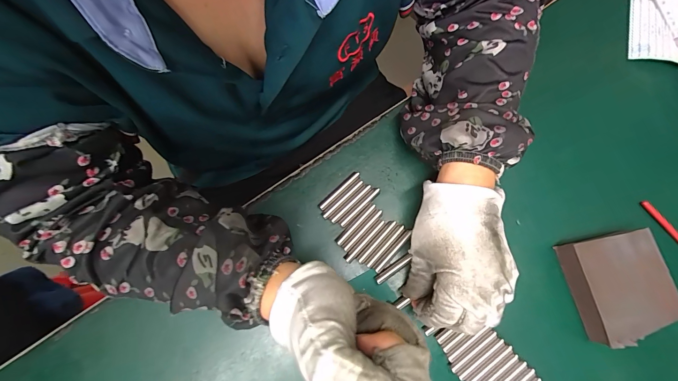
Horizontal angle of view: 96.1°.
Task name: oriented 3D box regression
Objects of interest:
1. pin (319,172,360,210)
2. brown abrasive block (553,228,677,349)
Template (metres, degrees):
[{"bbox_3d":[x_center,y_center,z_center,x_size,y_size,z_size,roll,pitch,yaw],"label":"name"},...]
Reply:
[{"bbox_3d":[0.000,0.000,0.280,0.006,0.005,0.047,44,81,9],"label":"pin"},{"bbox_3d":[0.235,0.078,0.256,0.068,0.025,0.081,-13,77,-3],"label":"brown abrasive block"}]

